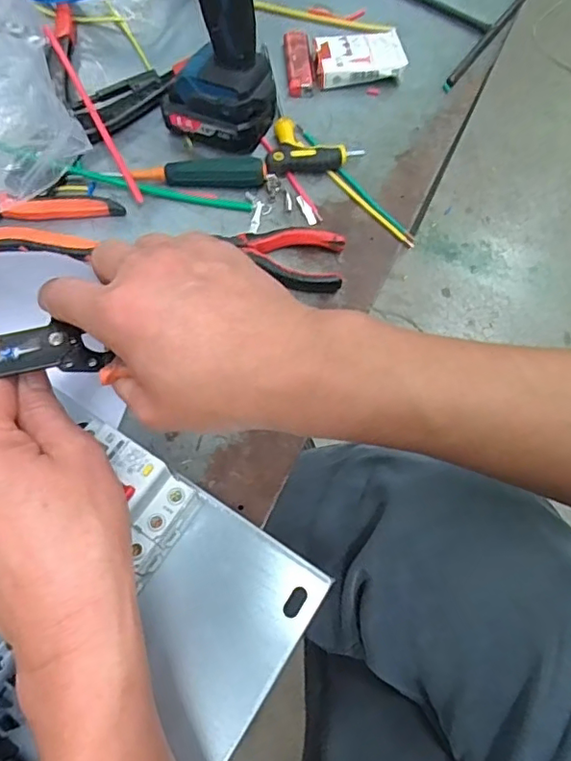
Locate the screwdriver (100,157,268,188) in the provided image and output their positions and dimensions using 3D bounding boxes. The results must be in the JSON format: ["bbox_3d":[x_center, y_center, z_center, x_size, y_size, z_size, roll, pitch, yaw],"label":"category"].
[{"bbox_3d":[-0.085,-0.180,0.472,0.135,0.020,0.020,-3,67,-5],"label":"screwdriver"}]

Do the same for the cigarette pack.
[{"bbox_3d":[0.073,-0.320,0.543,0.087,0.025,0.057,-3,67,-5],"label":"cigarette pack"}]

